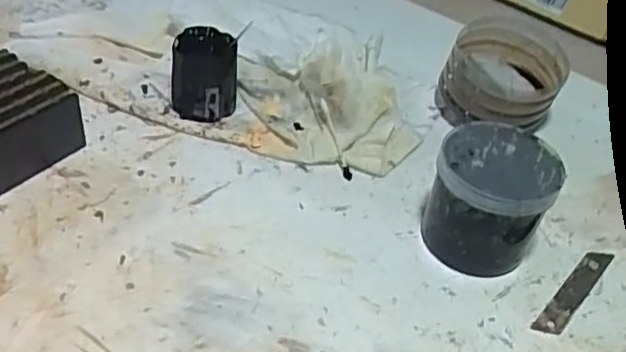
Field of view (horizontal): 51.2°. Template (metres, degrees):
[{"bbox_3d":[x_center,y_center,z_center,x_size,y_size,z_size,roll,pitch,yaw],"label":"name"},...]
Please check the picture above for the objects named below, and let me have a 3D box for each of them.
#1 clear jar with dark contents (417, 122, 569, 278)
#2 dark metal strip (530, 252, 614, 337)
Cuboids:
[{"bbox_3d":[0.124,0.017,0.462,0.077,0.078,0.079,4,42,-4],"label":"clear jar with dark contents"},{"bbox_3d":[0.186,0.081,0.463,0.016,0.004,0.101,34,48,26],"label":"dark metal strip"}]

